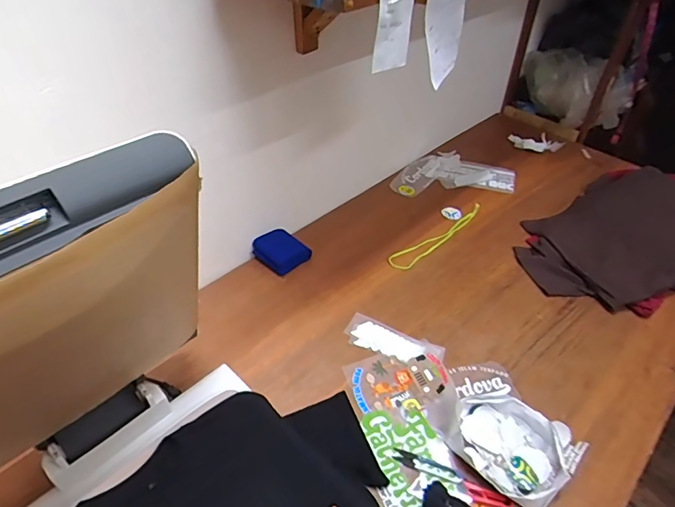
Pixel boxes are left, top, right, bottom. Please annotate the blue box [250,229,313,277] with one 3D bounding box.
[{"bbox_3d":[-0.142,-0.008,1.162,0.122,0.048,0.109,40,47,19],"label":"blue box"}]

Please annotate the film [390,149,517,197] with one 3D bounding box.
[{"bbox_3d":[0.354,-0.254,1.458,0.391,0.047,0.214,-5,43,-7],"label":"film"}]

